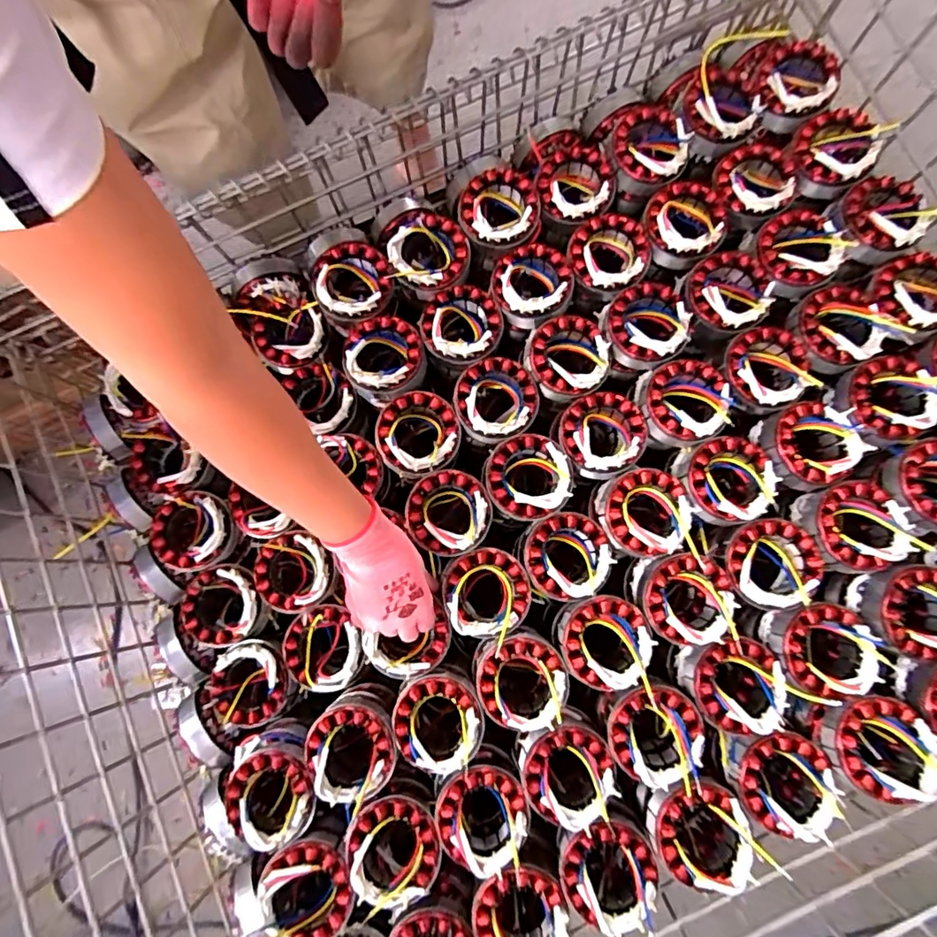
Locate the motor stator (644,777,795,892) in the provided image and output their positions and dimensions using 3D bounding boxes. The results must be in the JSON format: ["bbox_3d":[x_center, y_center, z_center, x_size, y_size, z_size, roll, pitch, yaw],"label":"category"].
[{"bbox_3d":[0.207,0.325,0.507,0.083,0.089,0.091,-26,80,0],"label":"motor stator"}]

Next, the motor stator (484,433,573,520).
[{"bbox_3d":[0.060,0.010,0.559,0.081,0.048,0.085,-1,81,4],"label":"motor stator"}]

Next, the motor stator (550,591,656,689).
[{"bbox_3d":[0.131,0.167,0.533,0.083,0.050,0.085,-1,81,4],"label":"motor stator"}]

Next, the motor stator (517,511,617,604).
[{"bbox_3d":[0.099,0.089,0.552,0.086,0.043,0.084,-18,80,1],"label":"motor stator"}]

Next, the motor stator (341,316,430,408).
[{"bbox_3d":[-0.092,-0.118,0.596,0.088,0.071,0.090,-1,81,4],"label":"motor stator"}]

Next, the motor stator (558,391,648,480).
[{"bbox_3d":[0.139,-0.036,0.566,0.086,0.050,0.084,-1,81,4],"label":"motor stator"}]

